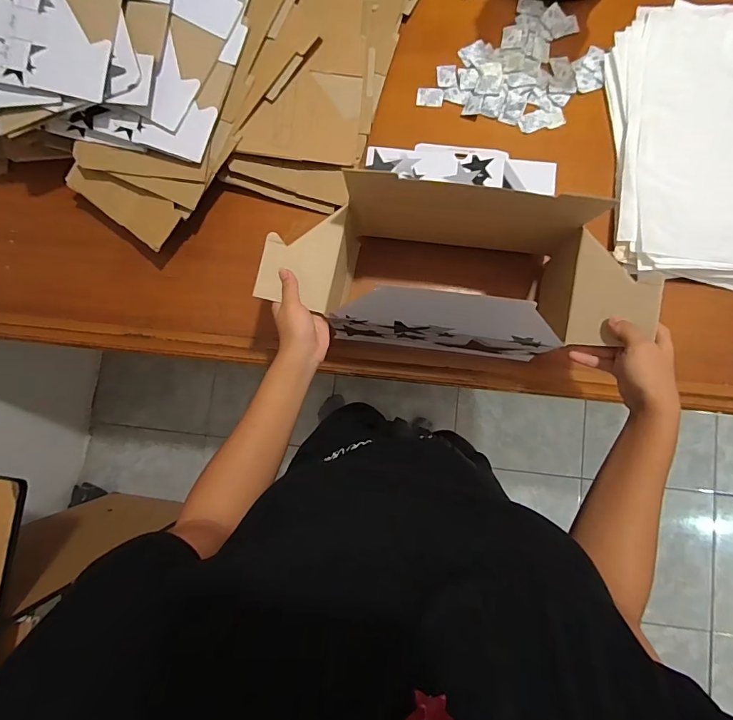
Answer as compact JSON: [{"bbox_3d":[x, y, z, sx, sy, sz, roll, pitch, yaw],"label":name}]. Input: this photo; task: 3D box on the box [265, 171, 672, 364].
[{"bbox_3d":[0.096,-0.127,0.515,0.413,0.166,0.211,9,85,3],"label":"box"}]

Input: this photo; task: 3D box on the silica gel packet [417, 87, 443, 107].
[{"bbox_3d":[0.097,-0.400,0.628,0.040,0.005,0.028,4,84,2],"label":"silica gel packet"}]

